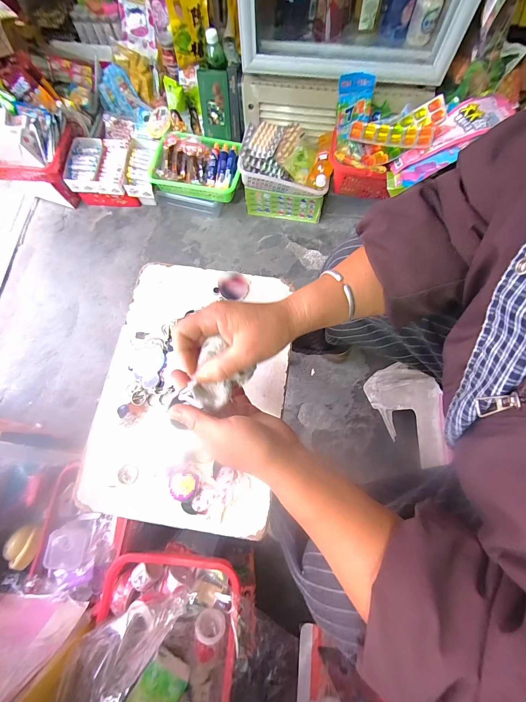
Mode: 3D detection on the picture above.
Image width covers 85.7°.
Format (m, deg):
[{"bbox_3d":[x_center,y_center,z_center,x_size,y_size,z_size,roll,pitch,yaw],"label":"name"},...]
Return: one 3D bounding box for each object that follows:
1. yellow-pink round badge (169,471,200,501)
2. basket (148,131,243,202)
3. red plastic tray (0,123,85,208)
[{"bbox_3d":[-0.094,0.158,0.334,0.033,0.007,0.030,0,74,1],"label":"yellow-pink round badge"},{"bbox_3d":[-0.201,-0.579,0.886,0.273,0.067,0.186,7,74,4],"label":"basket"},{"bbox_3d":[-0.706,-0.594,0.911,0.260,0.164,0.199,2,74,2],"label":"red plastic tray"}]

